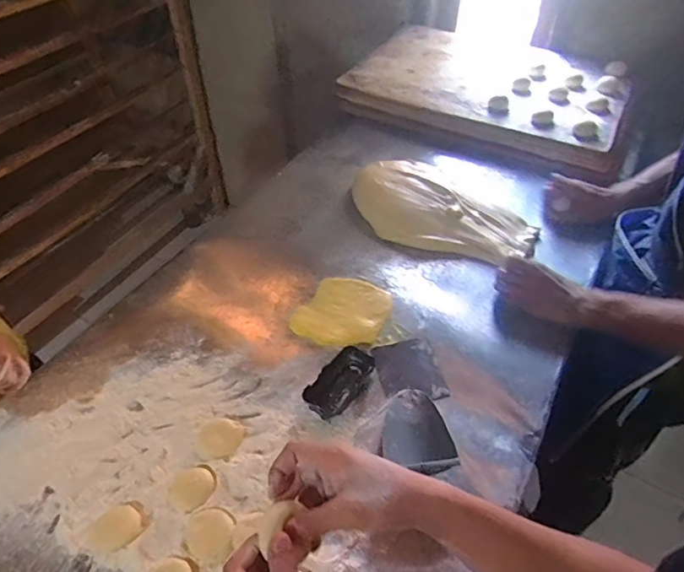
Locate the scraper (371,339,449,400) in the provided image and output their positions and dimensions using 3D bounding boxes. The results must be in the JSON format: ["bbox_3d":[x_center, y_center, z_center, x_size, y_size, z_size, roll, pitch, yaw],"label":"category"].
[{"bbox_3d":[0.094,0.120,0.686,0.084,0.005,0.096,-12,49,-9],"label":"scraper"}]

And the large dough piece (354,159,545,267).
[{"bbox_3d":[0.185,-0.142,0.897,0.343,0.050,0.190,22,52,20],"label":"large dough piece"}]

